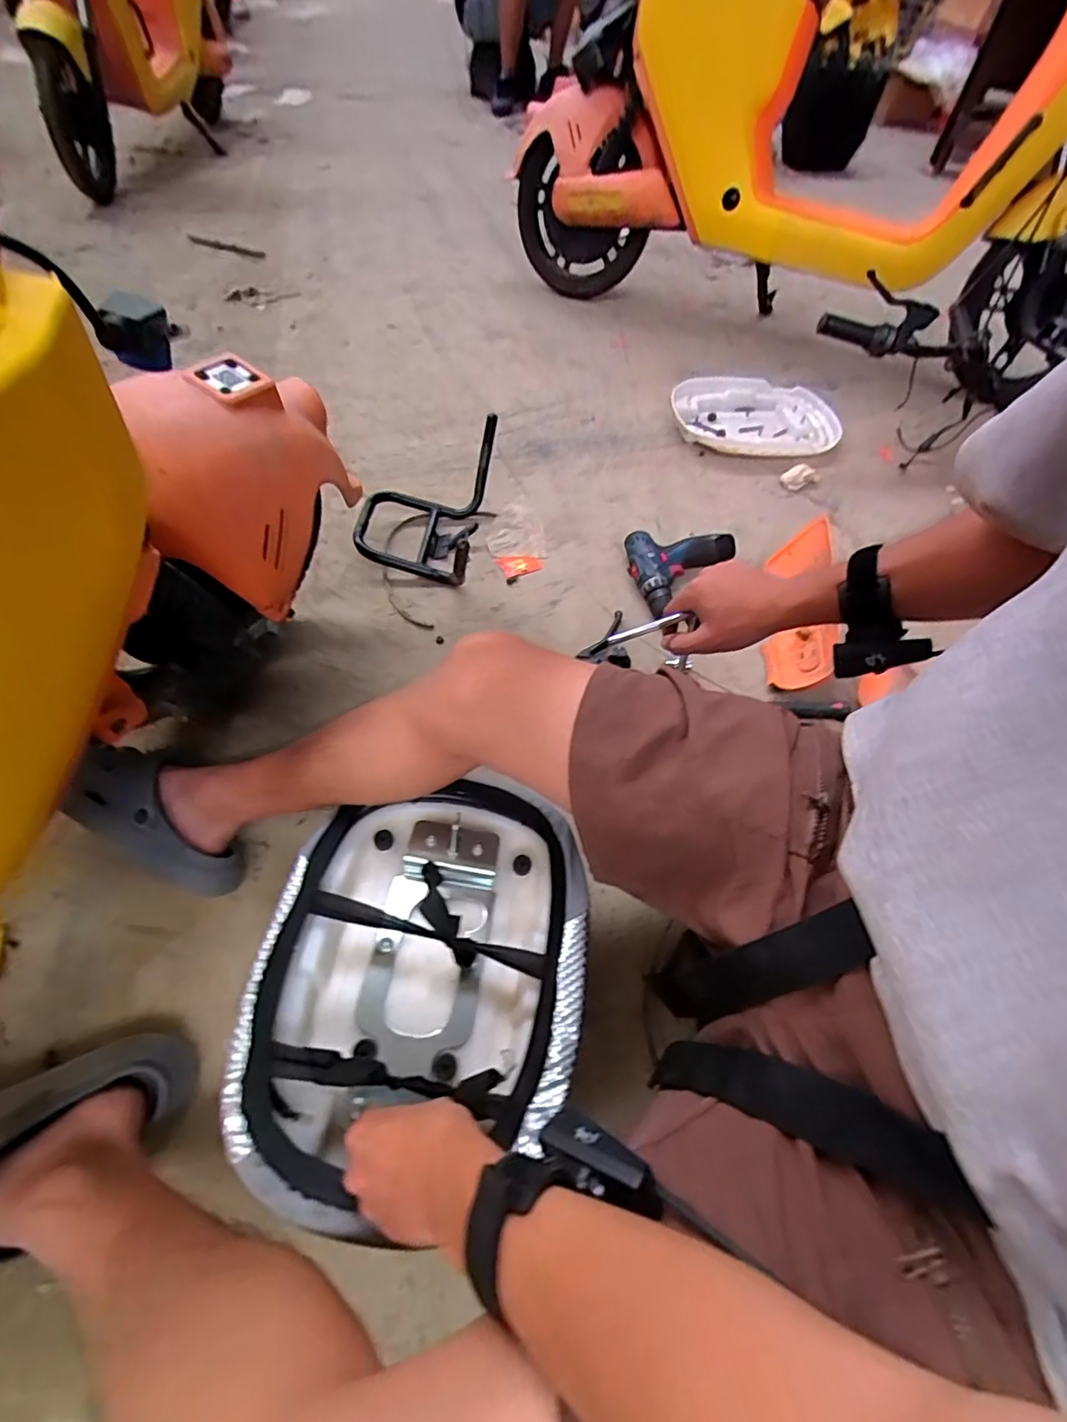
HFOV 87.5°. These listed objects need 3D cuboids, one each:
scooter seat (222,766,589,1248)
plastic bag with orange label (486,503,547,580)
[{"bbox_3d":[-0.090,0.216,0.496,0.266,0.083,0.346,5,55,0],"label":"scooter seat"},{"bbox_3d":[-0.030,-0.311,1.000,0.098,0.008,0.193,-2,55,-5],"label":"plastic bag with orange label"}]

